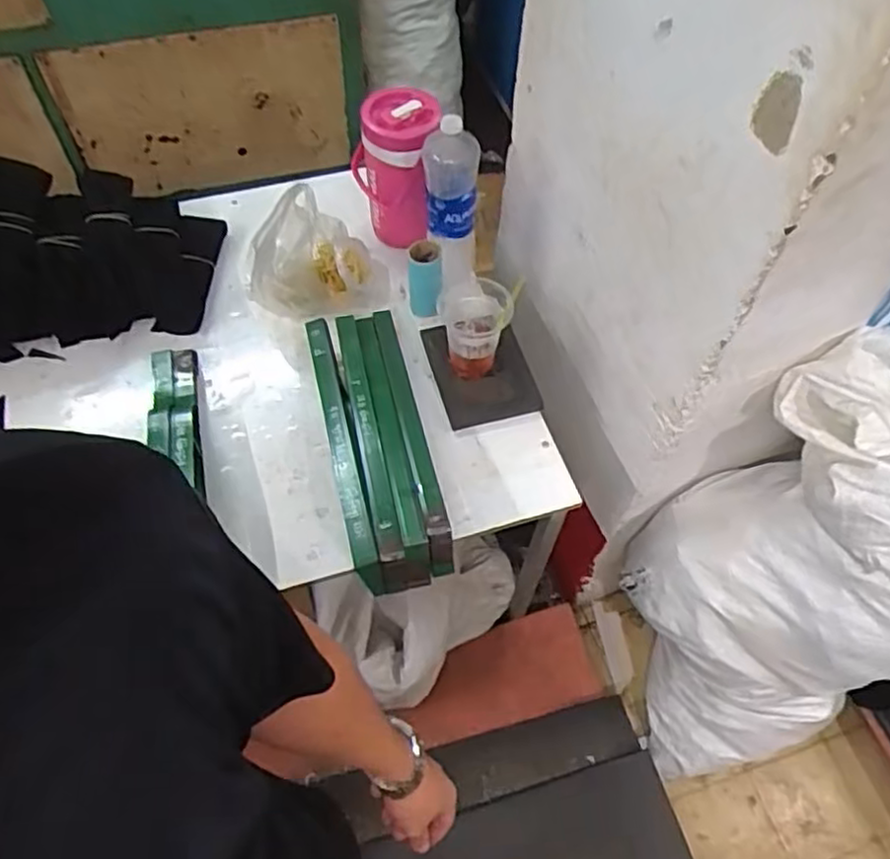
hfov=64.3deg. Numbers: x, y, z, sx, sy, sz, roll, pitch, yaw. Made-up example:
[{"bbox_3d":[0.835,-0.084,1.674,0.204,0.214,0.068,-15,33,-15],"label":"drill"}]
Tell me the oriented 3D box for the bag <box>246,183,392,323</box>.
[{"bbox_3d":[-0.218,-0.285,1.188,0.239,0.194,0.131,-9,60,-8],"label":"bag"}]

